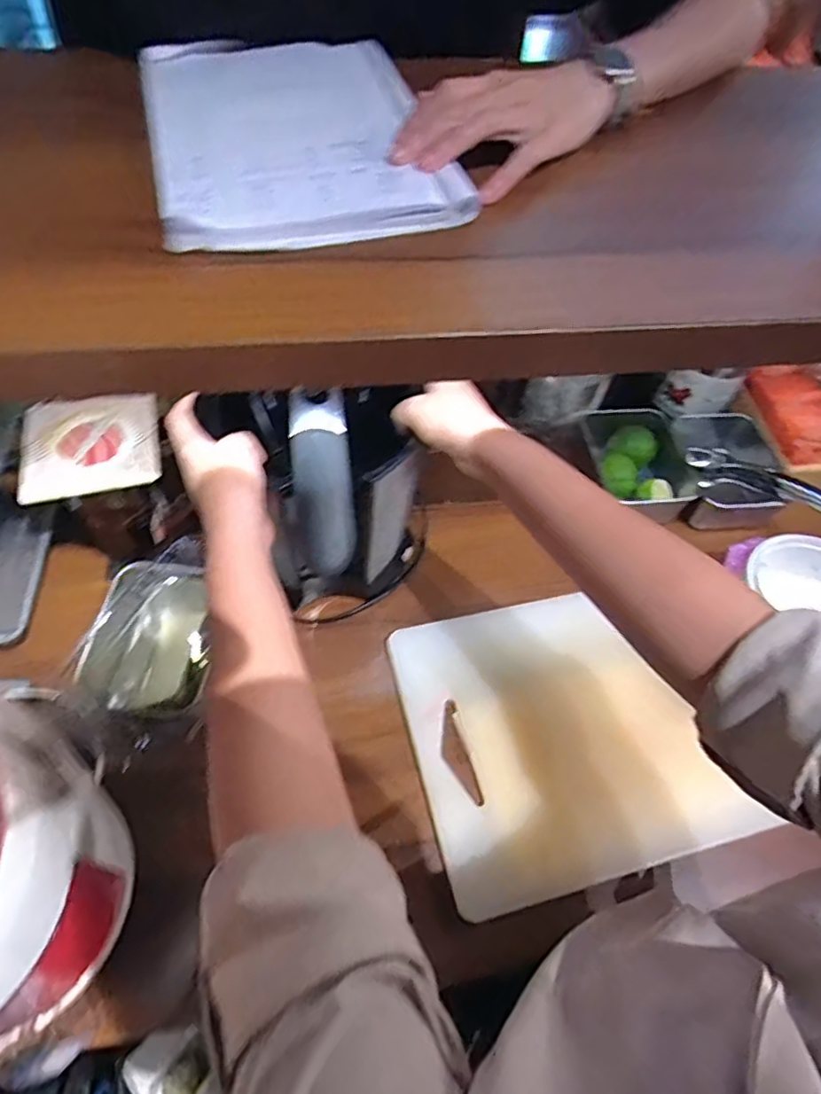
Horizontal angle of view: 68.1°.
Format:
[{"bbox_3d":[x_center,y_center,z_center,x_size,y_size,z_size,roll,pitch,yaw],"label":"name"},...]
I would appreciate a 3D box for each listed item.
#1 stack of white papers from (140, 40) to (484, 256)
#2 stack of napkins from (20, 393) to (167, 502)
[{"bbox_3d":[-0.081,-0.289,0.425,0.187,0.021,0.249,-12,59,-12],"label":"stack of white papers"},{"bbox_3d":[-0.261,-0.087,0.495,0.108,0.012,0.103,-10,59,-11],"label":"stack of napkins"}]

